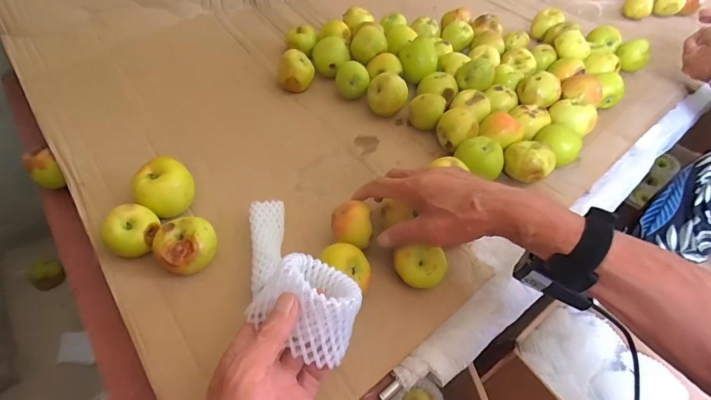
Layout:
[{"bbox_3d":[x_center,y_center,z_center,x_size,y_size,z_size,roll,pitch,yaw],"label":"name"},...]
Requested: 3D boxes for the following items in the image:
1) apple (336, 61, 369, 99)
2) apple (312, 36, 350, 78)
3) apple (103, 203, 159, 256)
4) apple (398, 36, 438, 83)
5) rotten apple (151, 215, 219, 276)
[{"bbox_3d":[-0.006,-0.194,0.597,0.052,0.050,0.046,2,51,-3],"label":"apple"},{"bbox_3d":[-0.043,-0.248,0.635,0.060,0.051,0.068,-2,51,-6],"label":"apple"},{"bbox_3d":[-0.227,0.033,0.369,0.044,0.040,0.050,39,58,24],"label":"apple"},{"bbox_3d":[0.108,-0.242,0.624,0.057,0.054,0.053,2,51,-3],"label":"apple"},{"bbox_3d":[-0.174,0.053,0.381,0.055,0.056,0.049,-25,57,-23],"label":"rotten apple"}]

